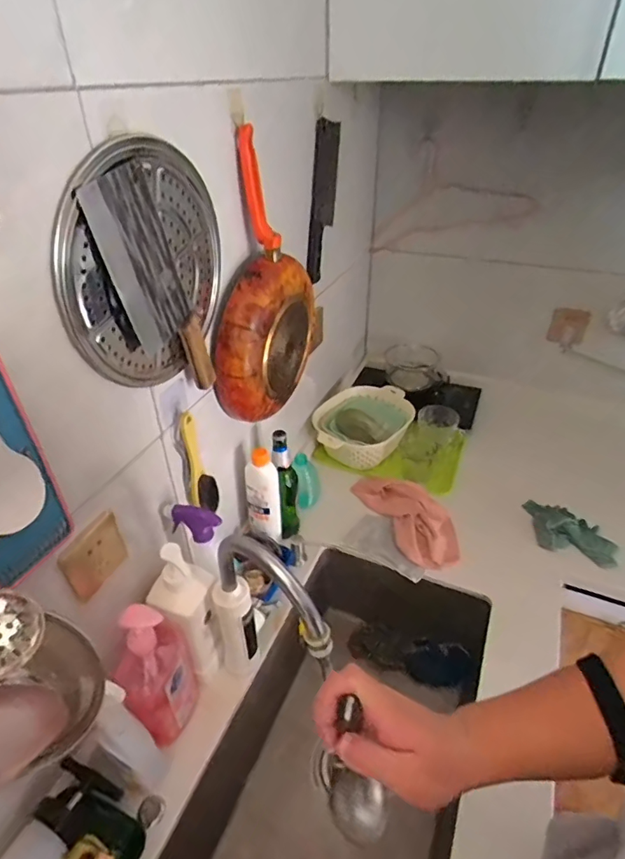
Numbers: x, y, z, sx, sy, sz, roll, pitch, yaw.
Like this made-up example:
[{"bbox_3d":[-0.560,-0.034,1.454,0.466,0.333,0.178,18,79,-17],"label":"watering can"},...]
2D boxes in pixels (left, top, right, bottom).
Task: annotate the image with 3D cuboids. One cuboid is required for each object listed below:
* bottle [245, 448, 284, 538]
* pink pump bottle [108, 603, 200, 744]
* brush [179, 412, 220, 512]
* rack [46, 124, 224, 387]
[{"bbox_3d":[-0.094,0.128,0.941,0.069,0.186,0.056,-6,37,-6],"label":"bottle"},{"bbox_3d":[-0.217,0.337,0.682,0.059,0.231,0.093,13,39,18],"label":"pink pump bottle"},{"bbox_3d":[-0.174,0.054,0.752,0.039,0.164,0.041,-9,38,-10],"label":"brush"},{"bbox_3d":[-0.196,-0.195,0.587,0.026,0.264,0.279,13,39,18],"label":"rack"}]

